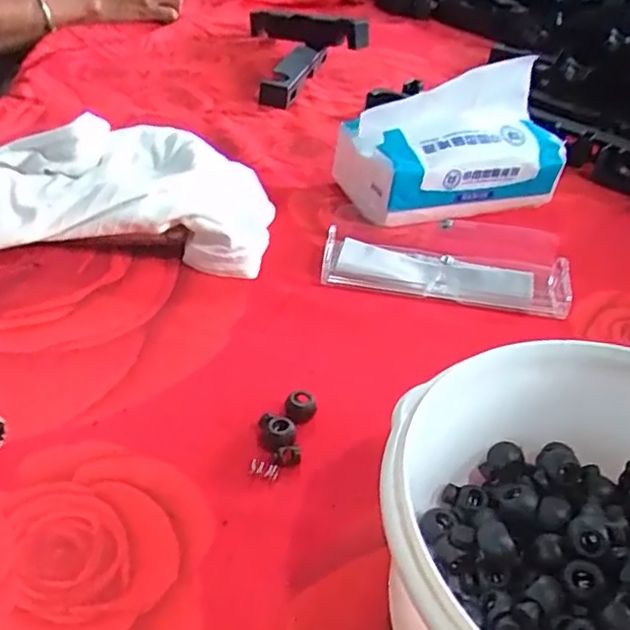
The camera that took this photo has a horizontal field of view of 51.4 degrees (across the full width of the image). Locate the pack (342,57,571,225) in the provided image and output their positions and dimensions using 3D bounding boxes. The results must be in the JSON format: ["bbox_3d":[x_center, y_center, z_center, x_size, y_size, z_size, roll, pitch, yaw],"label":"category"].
[{"bbox_3d":[0.107,-0.134,0.501,0.156,0.094,0.087,-9,39,-19],"label":"pack"}]

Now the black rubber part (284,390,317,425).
[{"bbox_3d":[-0.007,0.046,0.322,0.015,0.012,0.012,6,36,1],"label":"black rubber part"}]

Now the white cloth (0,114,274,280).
[{"bbox_3d":[-0.149,-0.079,0.432,0.235,0.057,0.104,0,37,-7],"label":"white cloth"}]

